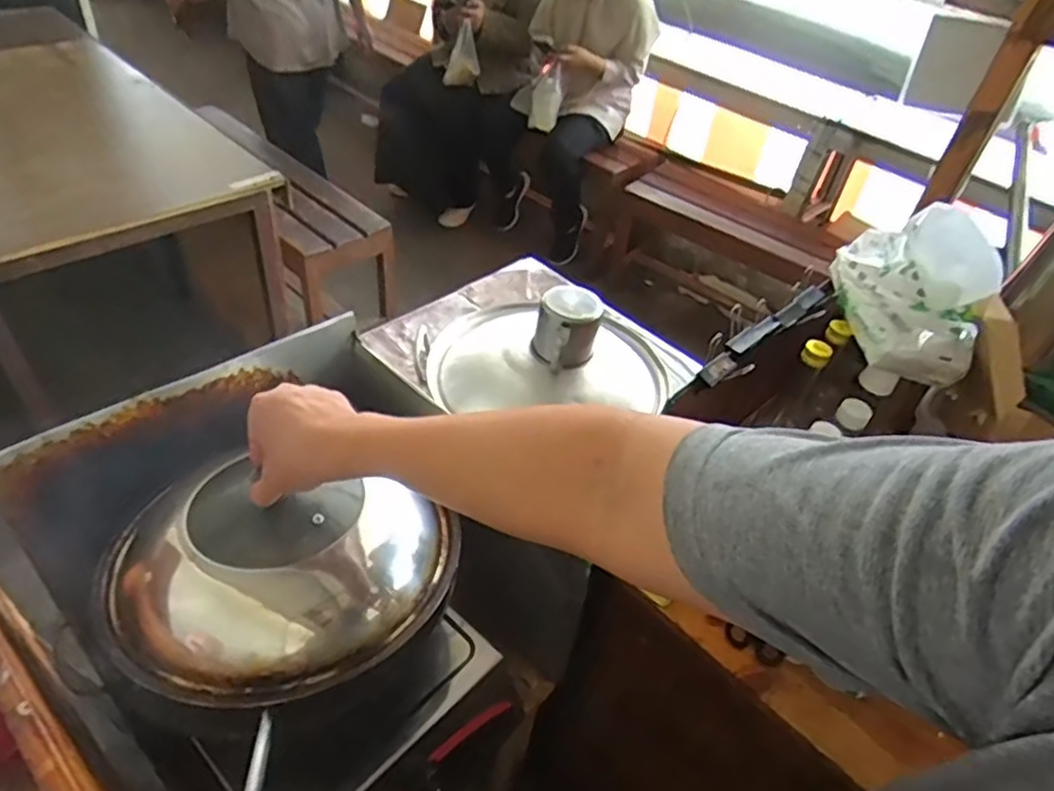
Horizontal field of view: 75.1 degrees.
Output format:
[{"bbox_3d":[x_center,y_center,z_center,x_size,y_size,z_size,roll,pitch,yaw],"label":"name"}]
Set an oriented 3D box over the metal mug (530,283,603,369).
[{"bbox_3d":[0.048,-0.083,0.854,0.075,0.074,0.082,4,44,-4],"label":"metal mug"}]

